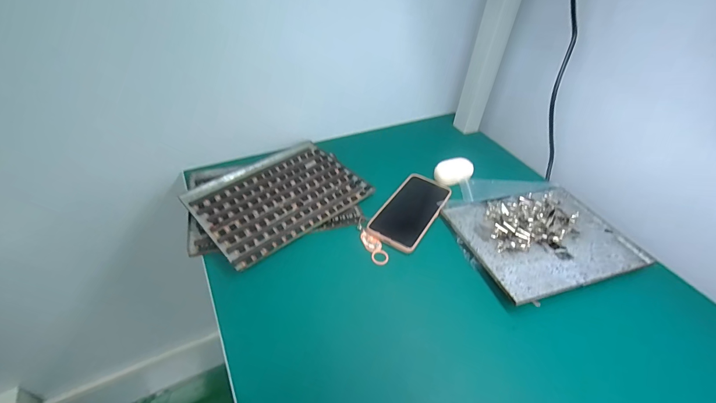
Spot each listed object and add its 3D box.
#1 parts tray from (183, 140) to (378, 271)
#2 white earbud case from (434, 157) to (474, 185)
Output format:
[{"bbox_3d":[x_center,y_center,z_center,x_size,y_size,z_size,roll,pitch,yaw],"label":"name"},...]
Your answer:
[{"bbox_3d":[-0.122,-0.011,0.548,0.246,0.012,0.182,-31,54,-30],"label":"parts tray"},{"bbox_3d":[0.171,-0.055,0.602,0.067,0.024,0.041,-17,48,-21],"label":"white earbud case"}]

